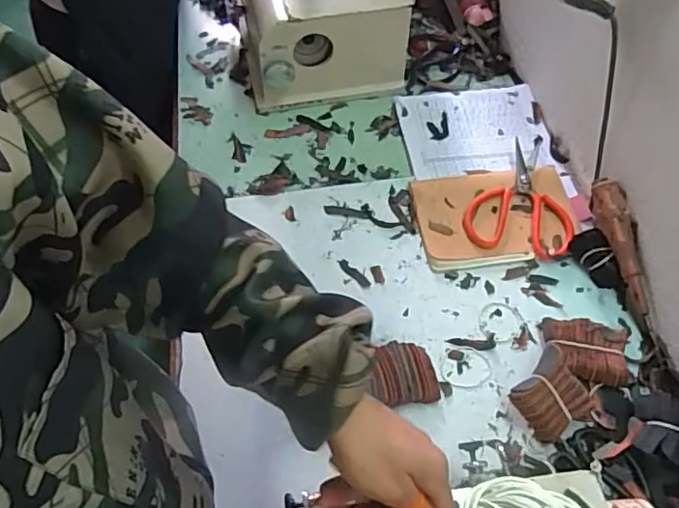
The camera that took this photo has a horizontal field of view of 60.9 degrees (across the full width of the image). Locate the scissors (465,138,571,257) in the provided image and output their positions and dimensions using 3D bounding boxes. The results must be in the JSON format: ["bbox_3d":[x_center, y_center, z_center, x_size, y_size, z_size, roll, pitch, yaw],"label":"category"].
[{"bbox_3d":[0.247,-0.089,0.780,0.134,0.018,0.208,12,59,9],"label":"scissors"}]

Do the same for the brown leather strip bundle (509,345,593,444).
[{"bbox_3d":[0.218,0.150,0.607,0.075,0.038,0.079,-25,60,-13],"label":"brown leather strip bundle"}]

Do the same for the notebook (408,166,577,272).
[{"bbox_3d":[0.206,-0.052,0.761,0.205,0.019,0.136,-8,58,-3],"label":"notebook"}]

